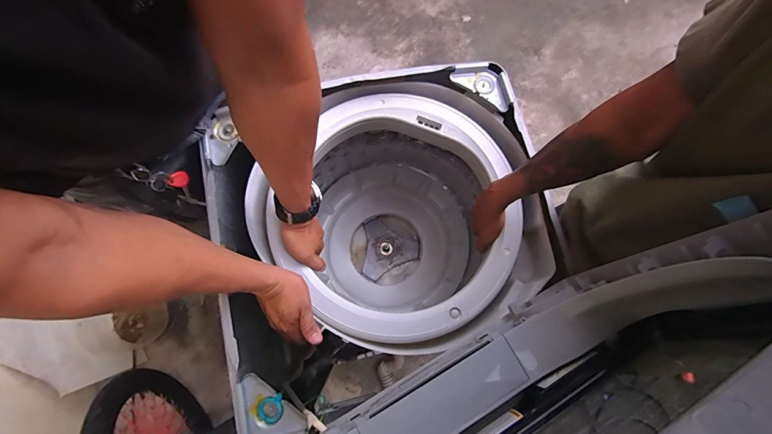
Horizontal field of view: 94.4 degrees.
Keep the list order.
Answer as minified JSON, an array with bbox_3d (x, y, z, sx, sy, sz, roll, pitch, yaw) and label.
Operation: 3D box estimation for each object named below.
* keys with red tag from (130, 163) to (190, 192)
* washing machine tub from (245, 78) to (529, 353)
[{"bbox_3d":[-0.346,-0.058,0.549,0.028,0.084,0.028,-20,77,24],"label":"keys with red tag"},{"bbox_3d":[0.024,0.018,0.840,0.441,0.499,0.427,0,77,-1],"label":"washing machine tub"}]

